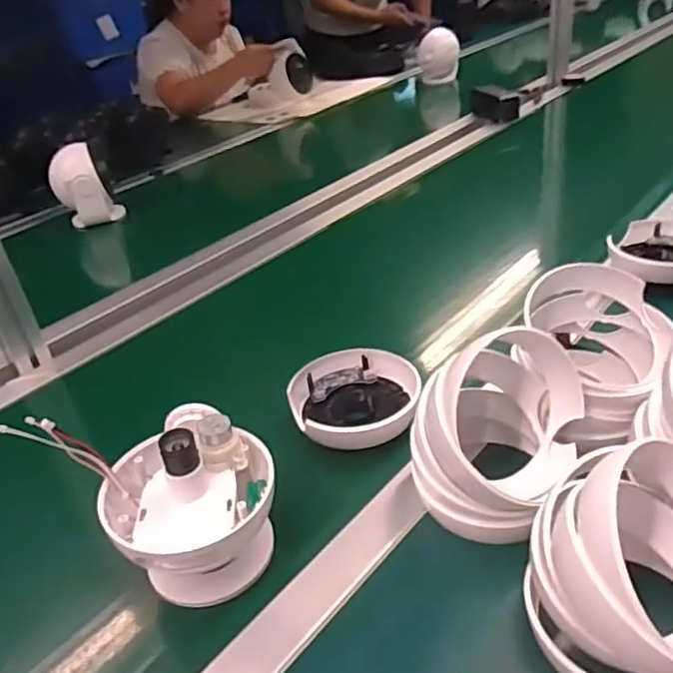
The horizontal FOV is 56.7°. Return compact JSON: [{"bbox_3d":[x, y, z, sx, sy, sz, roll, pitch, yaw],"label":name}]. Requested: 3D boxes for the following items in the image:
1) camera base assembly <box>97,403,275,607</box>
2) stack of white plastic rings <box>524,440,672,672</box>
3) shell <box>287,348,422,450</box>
[{"bbox_3d":[-0.103,0.116,0.444,0.111,0.116,0.105,-5,33,3],"label":"camera base assembly"},{"bbox_3d":[0.171,0.125,0.351,0.117,0.108,0.121,17,40,32],"label":"stack of white plastic rings"},{"bbox_3d":[0.018,0.058,0.568,0.116,0.034,0.109,-7,33,-1],"label":"shell"}]

